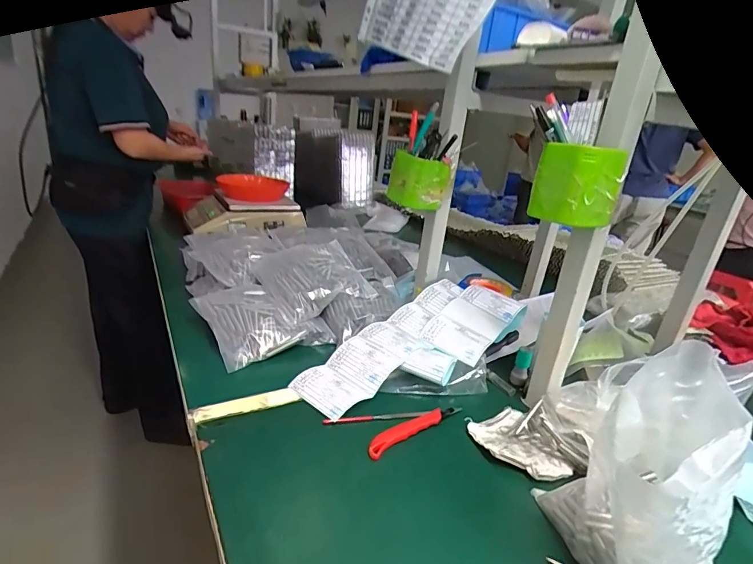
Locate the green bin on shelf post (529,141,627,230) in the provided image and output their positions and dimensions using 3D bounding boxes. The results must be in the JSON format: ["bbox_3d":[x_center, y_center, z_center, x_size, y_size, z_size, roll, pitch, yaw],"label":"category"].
[{"bbox_3d":[0.220,-0.108,0.470,0.064,0.081,0.069,-6,25,-31],"label":"green bin on shelf post"}]

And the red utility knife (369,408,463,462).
[{"bbox_3d":[0.049,0.183,0.542,0.153,0.010,0.025,-11,28,-39],"label":"red utility knife"}]

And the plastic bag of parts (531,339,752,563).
[{"bbox_3d":[0.229,0.172,0.369,0.143,0.205,0.148,3,22,-11],"label":"plastic bag of parts"}]

